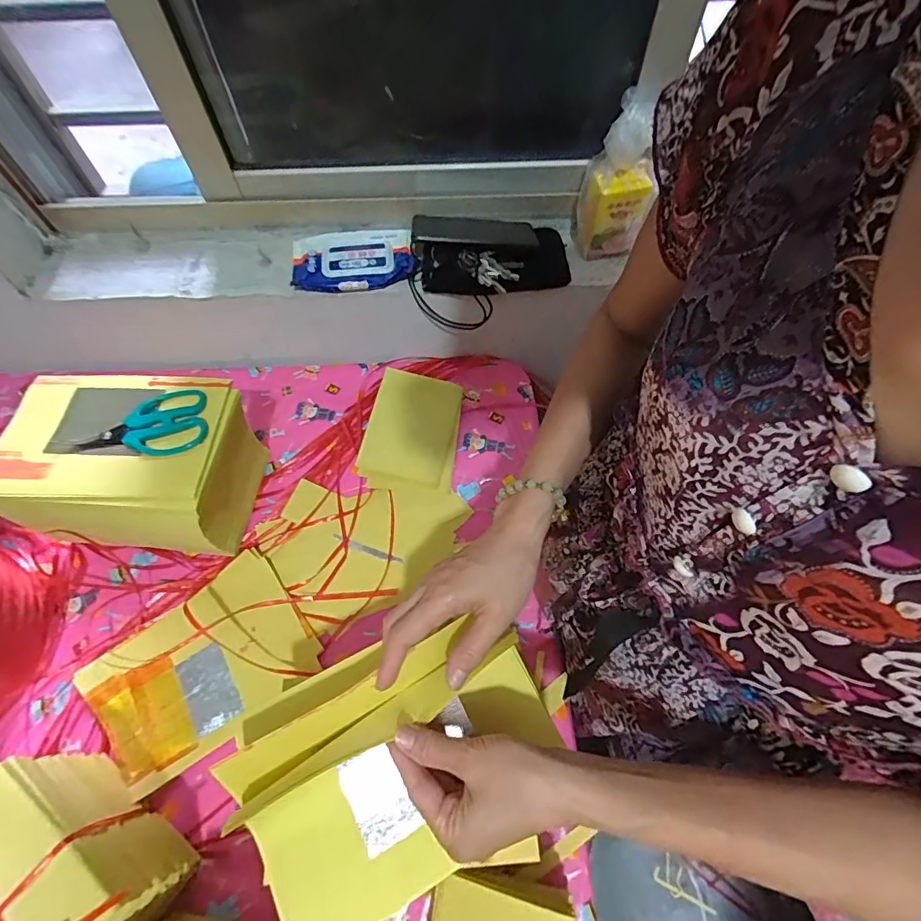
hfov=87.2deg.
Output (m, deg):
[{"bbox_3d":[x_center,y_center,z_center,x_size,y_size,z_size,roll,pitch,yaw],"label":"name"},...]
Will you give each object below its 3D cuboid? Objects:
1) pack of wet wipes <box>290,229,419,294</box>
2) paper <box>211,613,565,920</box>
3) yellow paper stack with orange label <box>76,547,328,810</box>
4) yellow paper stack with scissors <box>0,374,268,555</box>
[{"bbox_3d":[-0.154,-0.289,0.690,0.173,0.031,0.107,-7,59,-1],"label":"pack of wet wipes"},{"bbox_3d":[-0.041,0.222,0.352,0.225,0.069,0.169,-18,60,-8],"label":"paper"},{"bbox_3d":[-0.302,0.239,0.563,0.232,0.022,0.168,-36,72,-16],"label":"yellow paper stack with orange label"},{"bbox_3d":[-0.385,0.011,0.604,0.243,0.171,0.170,2,59,4],"label":"yellow paper stack with scissors"}]

